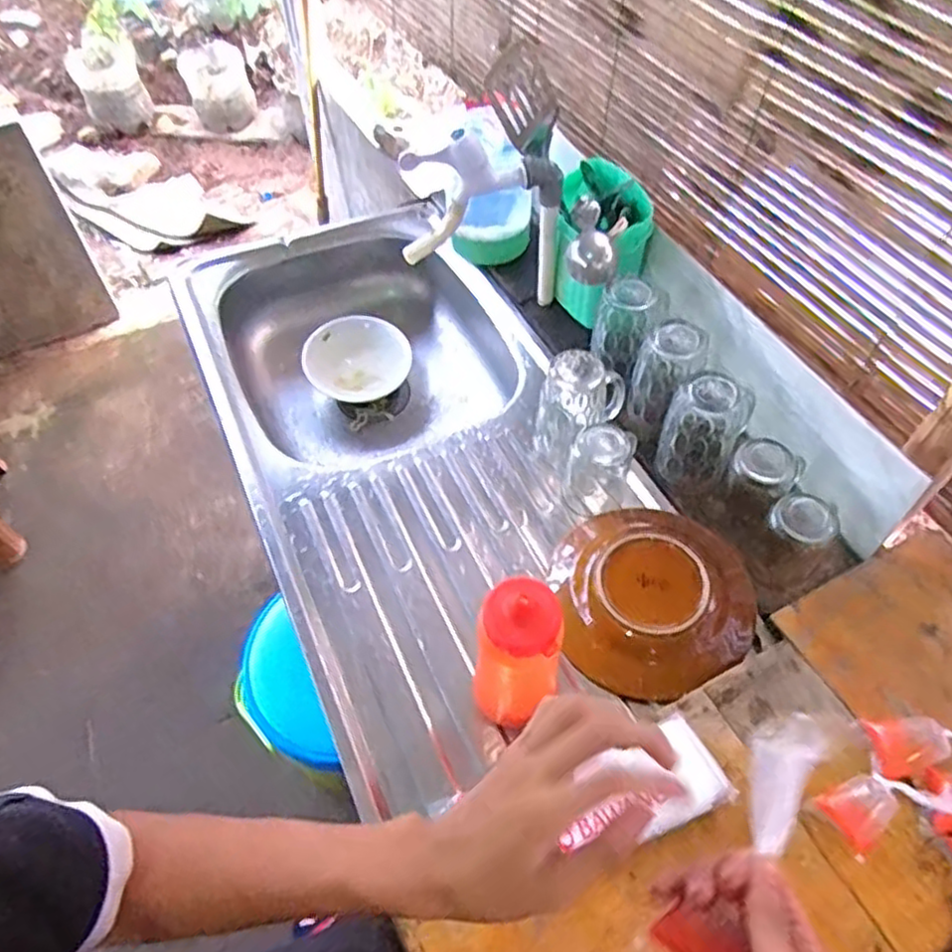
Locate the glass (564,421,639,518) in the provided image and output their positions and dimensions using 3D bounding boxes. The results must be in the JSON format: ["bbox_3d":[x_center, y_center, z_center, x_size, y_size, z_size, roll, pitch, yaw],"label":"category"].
[{"bbox_3d":[0.136,-0.008,0.797,0.069,0.100,0.066,0,54,0],"label":"glass"}]

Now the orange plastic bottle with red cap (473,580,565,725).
[{"bbox_3d":[0.034,0.153,0.593,0.068,0.176,0.057,7,55,6],"label":"orange plastic bottle with red cap"}]

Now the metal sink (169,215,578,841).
[{"bbox_3d":[-0.090,-0.041,0.928,0.401,0.145,0.809,-21,57,-14],"label":"metal sink"}]

